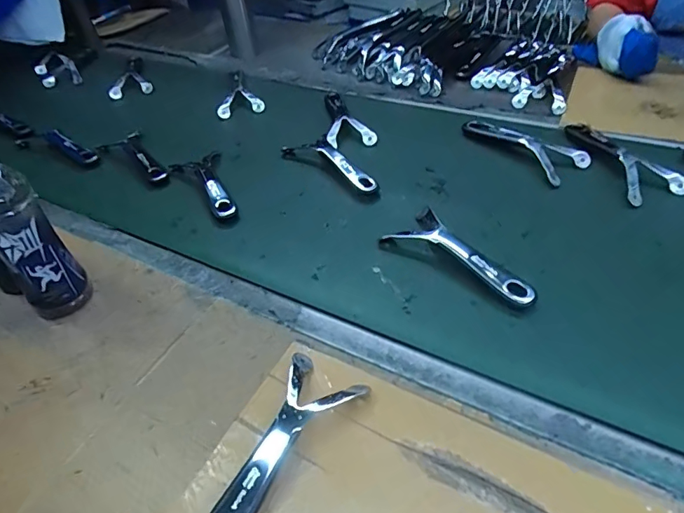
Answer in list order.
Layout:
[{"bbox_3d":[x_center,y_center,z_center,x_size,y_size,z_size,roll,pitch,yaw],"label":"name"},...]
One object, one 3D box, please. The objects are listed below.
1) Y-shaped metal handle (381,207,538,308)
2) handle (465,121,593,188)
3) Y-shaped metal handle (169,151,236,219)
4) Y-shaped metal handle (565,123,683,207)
[{"bbox_3d":[0.150,-0.006,0.577,0.191,0.018,0.073,31,54,32],"label":"Y-shaped metal handle"},{"bbox_3d":[0.272,-0.171,0.738,0.078,0.019,0.197,-28,48,-23],"label":"handle"},{"bbox_3d":[-0.210,-0.115,0.735,0.079,0.034,0.190,-20,45,-16],"label":"Y-shaped metal handle"},{"bbox_3d":[0.403,-0.146,0.690,0.084,0.013,0.201,-8,43,-3],"label":"Y-shaped metal handle"}]

